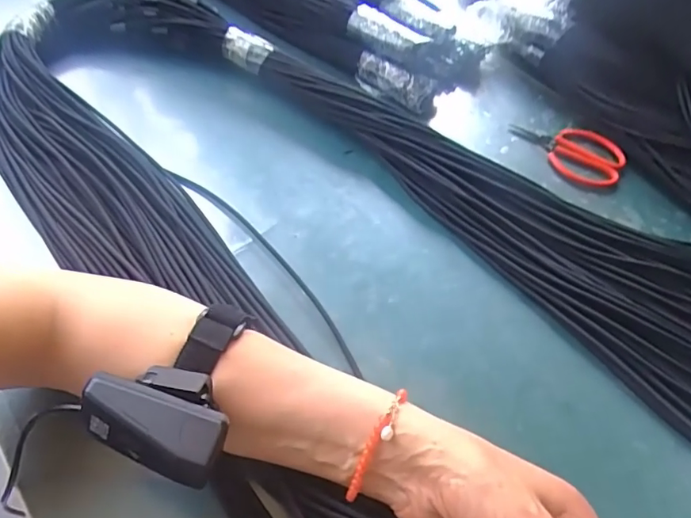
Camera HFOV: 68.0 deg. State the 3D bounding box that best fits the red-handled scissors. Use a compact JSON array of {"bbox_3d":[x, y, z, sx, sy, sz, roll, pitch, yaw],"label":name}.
[{"bbox_3d":[0.225,-0.113,0.517,0.111,0.010,0.071,39,59,20],"label":"red-handled scissors"}]

